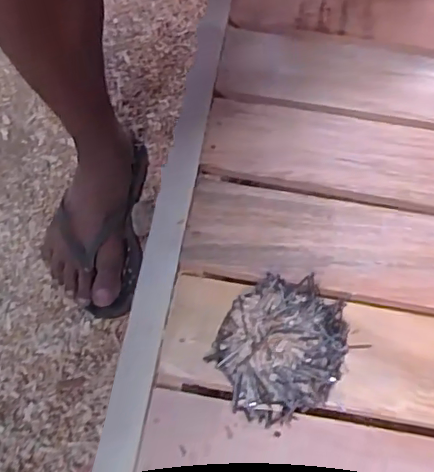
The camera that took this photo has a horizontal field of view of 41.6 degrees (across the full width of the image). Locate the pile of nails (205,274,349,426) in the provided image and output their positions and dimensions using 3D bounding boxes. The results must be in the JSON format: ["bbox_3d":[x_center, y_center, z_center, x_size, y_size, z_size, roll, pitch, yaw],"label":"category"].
[{"bbox_3d":[0.037,0.070,0.349,0.073,0.034,0.083,20,67,10],"label":"pile of nails"}]

